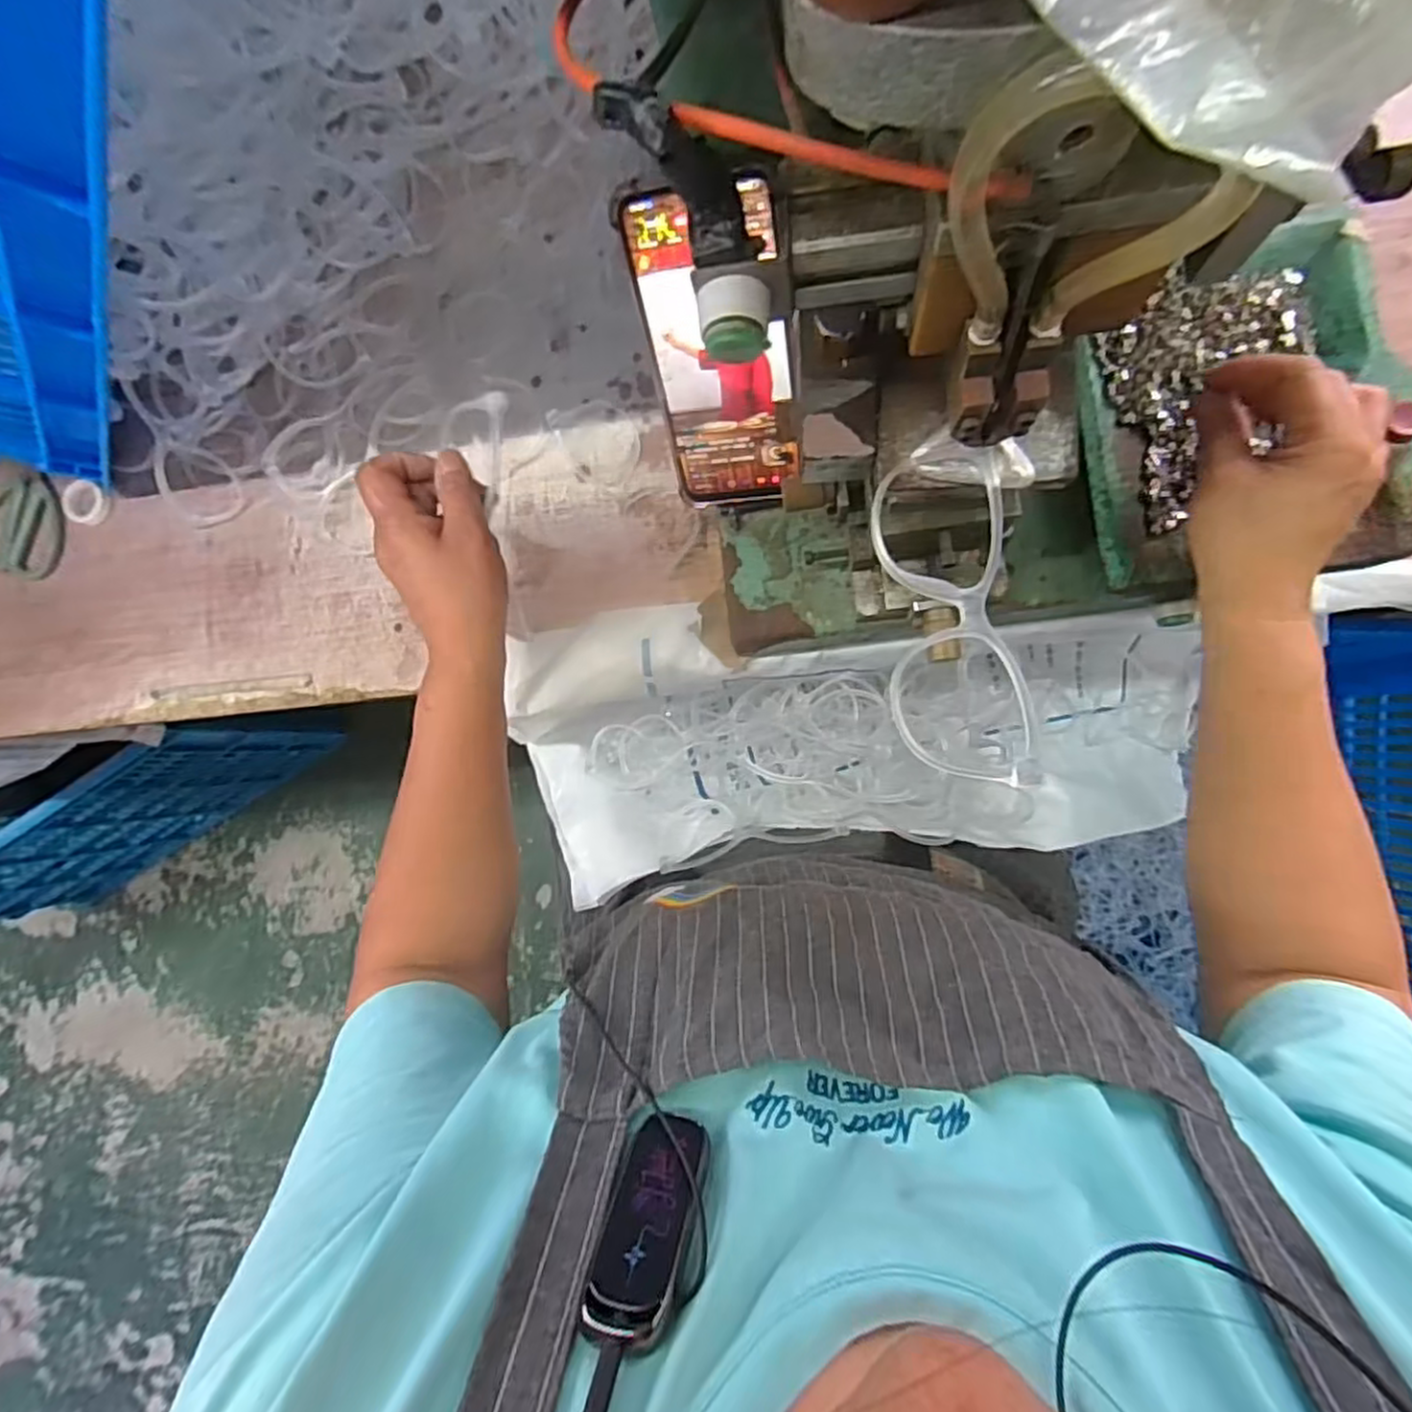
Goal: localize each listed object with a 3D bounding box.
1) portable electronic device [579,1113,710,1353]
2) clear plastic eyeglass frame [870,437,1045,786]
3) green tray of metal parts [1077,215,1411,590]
[{"bbox_3d":[-0.016,0.154,0.216,0.026,0.063,0.010,7,115,10],"label":"portable electronic device"},{"bbox_3d":[0.096,-0.038,0.279,0.059,0.014,0.135,1,87,9],"label":"clear plastic eyeglass frame"},{"bbox_3d":[0.281,-0.158,0.377,0.153,0.019,0.179,-6,86,9],"label":"green tray of metal parts"}]

